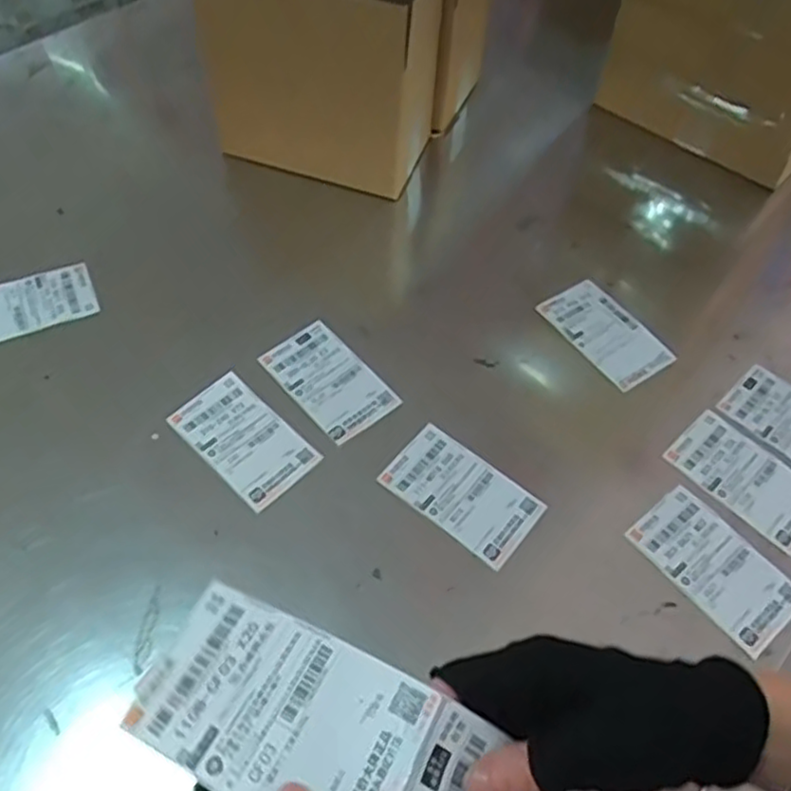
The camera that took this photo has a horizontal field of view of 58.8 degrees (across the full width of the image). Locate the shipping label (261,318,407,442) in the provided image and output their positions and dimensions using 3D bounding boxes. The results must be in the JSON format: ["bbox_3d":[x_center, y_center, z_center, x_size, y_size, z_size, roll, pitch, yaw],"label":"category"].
[{"bbox_3d":[-0.065,-0.015,0.681,0.075,0.008,0.131,-38,65,-19],"label":"shipping label"}]

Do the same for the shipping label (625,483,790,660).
[{"bbox_3d":[0.266,0.140,0.583,0.074,0.006,0.130,-32,63,-22],"label":"shipping label"}]

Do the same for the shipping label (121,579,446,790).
[{"bbox_3d":[-0.052,0.137,0.307,0.125,0.027,0.073,25,57,15],"label":"shipping label"}]

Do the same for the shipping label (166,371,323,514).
[{"bbox_3d":[-0.138,0.039,0.640,0.129,0.005,0.077,41,64,19],"label":"shipping label"}]

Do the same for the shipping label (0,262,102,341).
[{"bbox_3d":[-0.378,-0.093,0.721,0.131,0.004,0.074,-19,62,-16],"label":"shipping label"}]

